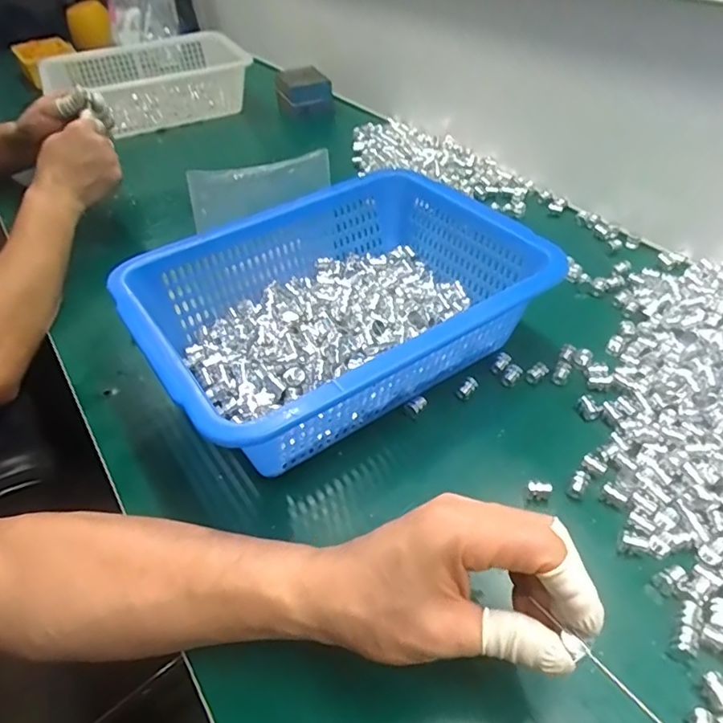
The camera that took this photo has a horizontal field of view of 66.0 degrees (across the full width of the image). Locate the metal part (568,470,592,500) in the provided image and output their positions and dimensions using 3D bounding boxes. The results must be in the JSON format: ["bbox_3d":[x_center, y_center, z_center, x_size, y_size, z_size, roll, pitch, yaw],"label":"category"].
[{"bbox_3d":[0.149,0.085,0.382,0.011,0.008,0.019,25,51,26],"label":"metal part"}]

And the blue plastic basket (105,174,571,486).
[{"bbox_3d":[-0.011,-0.043,0.461,0.310,0.104,0.218,-29,49,-24],"label":"blue plastic basket"}]

